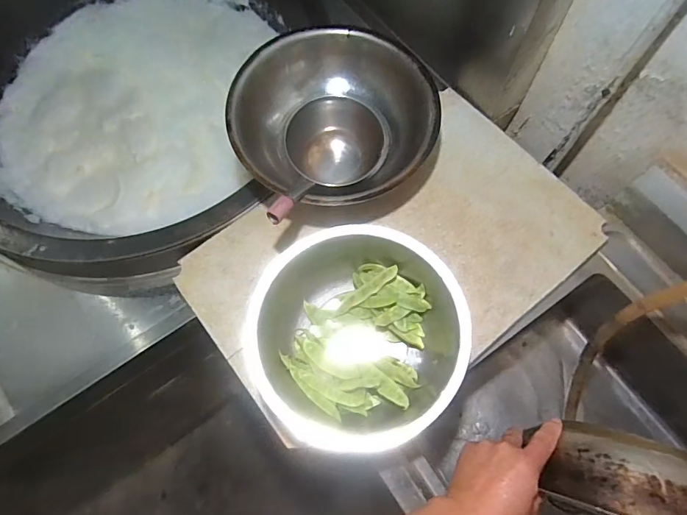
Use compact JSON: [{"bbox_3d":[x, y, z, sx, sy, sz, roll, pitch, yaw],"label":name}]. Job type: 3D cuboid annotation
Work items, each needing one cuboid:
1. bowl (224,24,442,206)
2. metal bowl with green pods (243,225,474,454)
[{"bbox_3d":[-0.009,-0.224,0.704,0.305,0.133,0.319,19,72,9],"label":"bowl"},{"bbox_3d":[0.024,0.096,0.598,0.258,0.100,0.267,-1,70,2],"label":"metal bowl with green pods"}]

